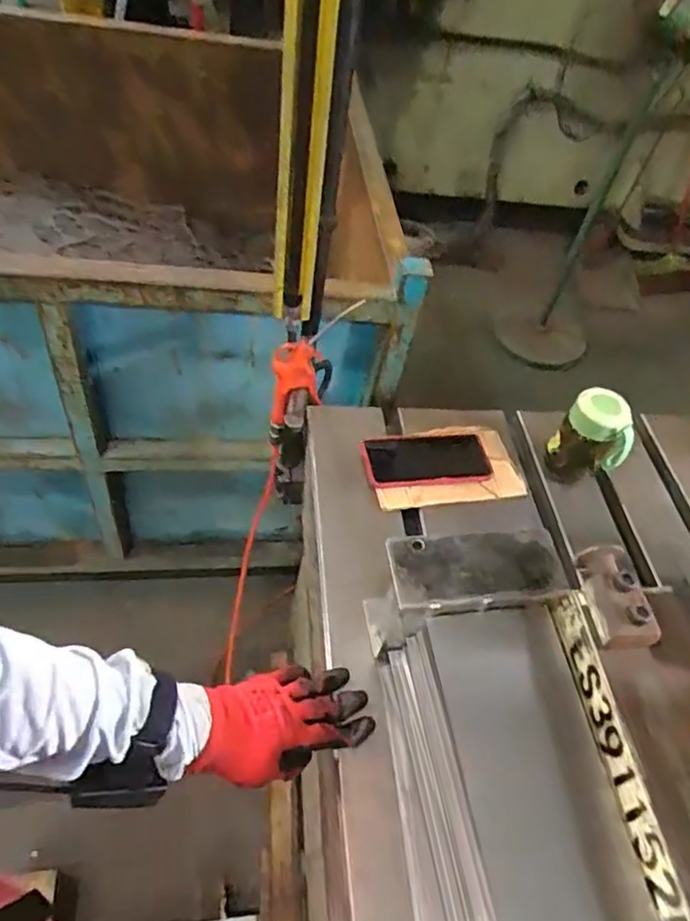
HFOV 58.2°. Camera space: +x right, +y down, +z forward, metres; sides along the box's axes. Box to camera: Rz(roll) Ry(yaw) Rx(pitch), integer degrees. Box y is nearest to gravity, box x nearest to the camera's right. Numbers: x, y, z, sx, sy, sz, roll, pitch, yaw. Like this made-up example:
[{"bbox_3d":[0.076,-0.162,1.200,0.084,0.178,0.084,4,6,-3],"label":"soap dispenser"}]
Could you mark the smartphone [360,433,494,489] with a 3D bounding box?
[{"bbox_3d":[0.104,-0.005,0.802,0.164,0.016,0.084,-2,52,-12],"label":"smartphone"}]

